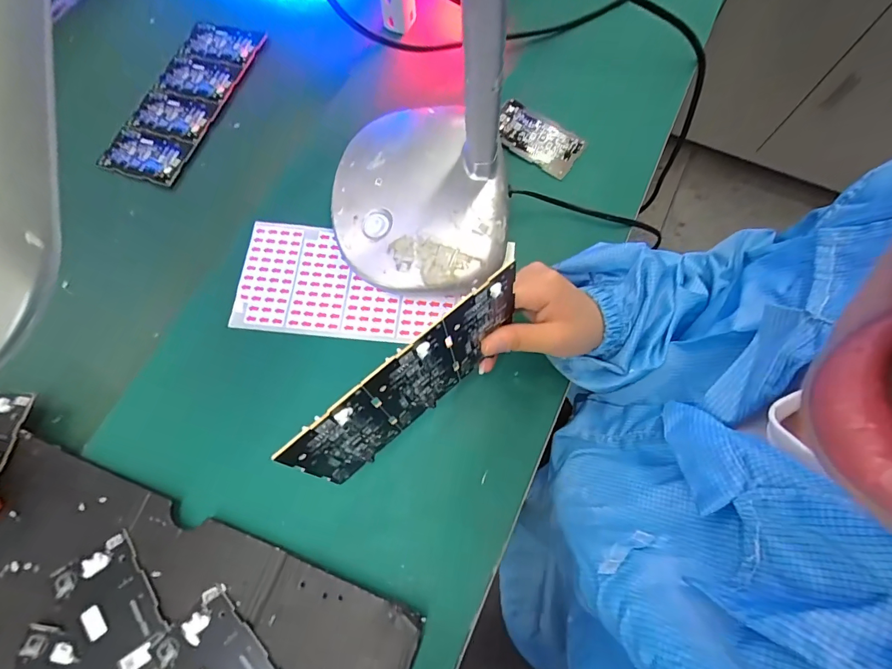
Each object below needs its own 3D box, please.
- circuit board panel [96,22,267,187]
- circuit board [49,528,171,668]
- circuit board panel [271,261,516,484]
[{"bbox_3d":[-0.296,-0.270,0.481,0.098,0.004,0.222,15,73,10],"label":"circuit board panel"},{"bbox_3d":[-0.242,0.203,0.304,0.062,0.007,0.095,-35,75,-10],"label":"circuit board"},{"bbox_3d":[-0.018,0.031,0.271,0.166,0.094,0.006,-40,64,-11],"label":"circuit board panel"}]

